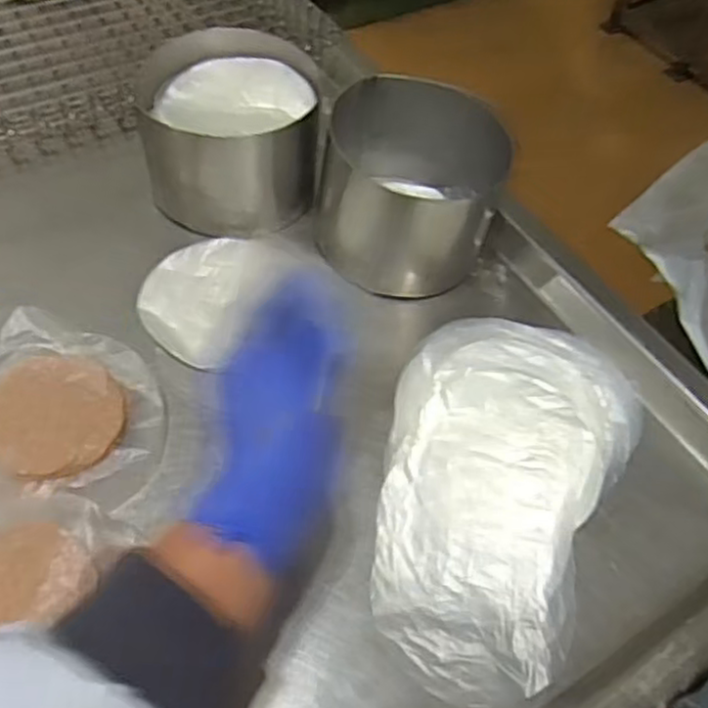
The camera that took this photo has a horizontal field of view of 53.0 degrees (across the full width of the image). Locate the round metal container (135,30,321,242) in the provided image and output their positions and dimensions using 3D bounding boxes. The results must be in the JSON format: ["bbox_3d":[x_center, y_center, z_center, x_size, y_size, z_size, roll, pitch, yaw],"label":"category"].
[{"bbox_3d":[-0.102,-0.184,0.603,0.144,0.100,0.141,2,56,-3],"label":"round metal container"}]

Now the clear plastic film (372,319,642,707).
[{"bbox_3d":[0.093,0.078,0.481,0.156,0.027,0.268,25,58,12],"label":"clear plastic film"}]

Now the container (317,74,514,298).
[{"bbox_3d":[0.044,-0.134,0.580,0.129,0.094,0.131,2,56,-3],"label":"container"}]

